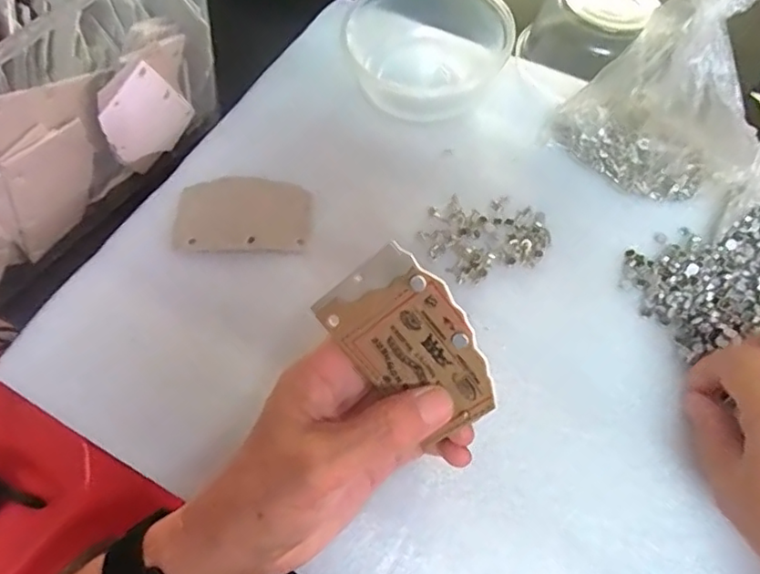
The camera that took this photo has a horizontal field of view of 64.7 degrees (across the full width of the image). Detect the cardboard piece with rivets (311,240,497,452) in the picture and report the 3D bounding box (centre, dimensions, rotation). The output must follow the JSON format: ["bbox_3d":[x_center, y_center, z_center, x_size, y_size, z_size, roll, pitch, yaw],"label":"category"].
[{"bbox_3d":[0.014,0.026,0.263,0.054,0.004,0.082,-39,90,24],"label":"cardboard piece with rivets"}]

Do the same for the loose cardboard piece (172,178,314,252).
[{"bbox_3d":[-0.085,-0.047,0.380,0.084,0.004,0.053,0,61,2],"label":"loose cardboard piece"}]

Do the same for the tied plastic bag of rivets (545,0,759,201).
[{"bbox_3d":[0.175,-0.118,0.345,0.112,0.142,0.055,42,42,18],"label":"tied plastic bag of rivets"}]

